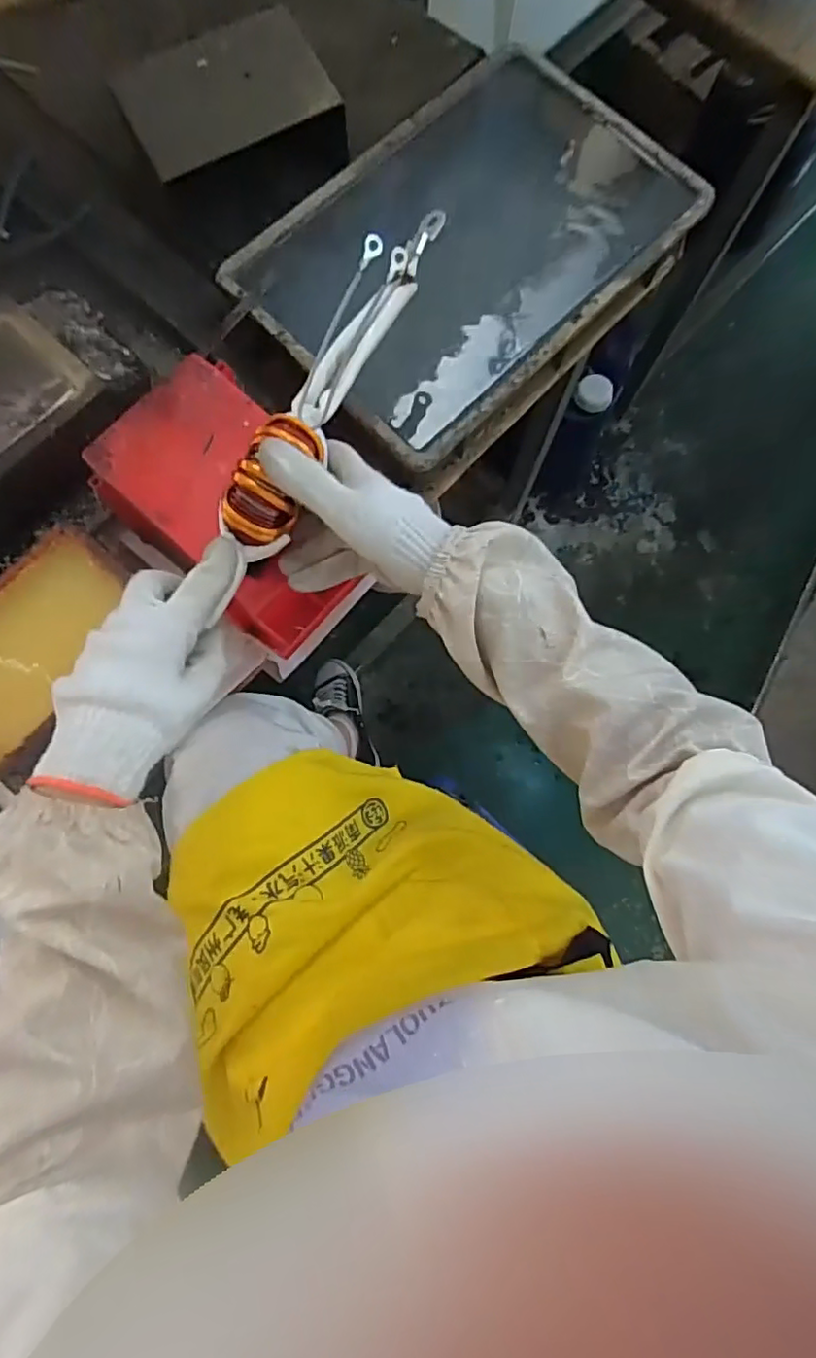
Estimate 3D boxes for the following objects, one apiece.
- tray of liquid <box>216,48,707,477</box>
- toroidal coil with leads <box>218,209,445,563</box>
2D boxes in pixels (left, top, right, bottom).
[{"bbox_3d":[0.064,-0.445,0.621,0.440,0.037,0.294,-44,82,-8],"label":"tray of liquid"},{"bbox_3d":[-0.050,-0.236,0.450,0.051,0.054,0.314,23,74,4],"label":"toroidal coil with leads"}]

